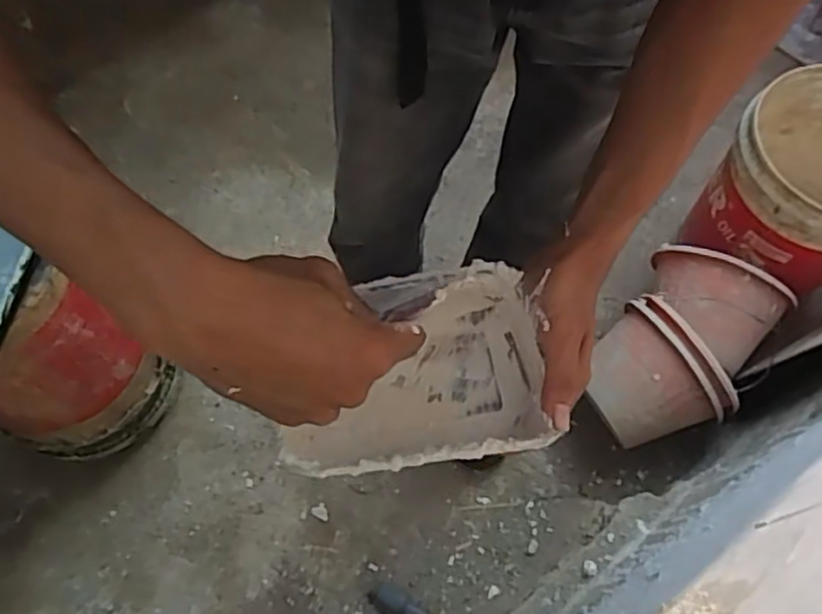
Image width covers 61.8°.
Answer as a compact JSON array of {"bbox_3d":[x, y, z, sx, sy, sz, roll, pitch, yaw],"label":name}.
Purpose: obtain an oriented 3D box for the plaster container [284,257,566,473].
[{"bbox_3d":[0.004,0.041,0.438,0.154,0.057,0.122,-7,67,-5],"label":"plaster container"}]

